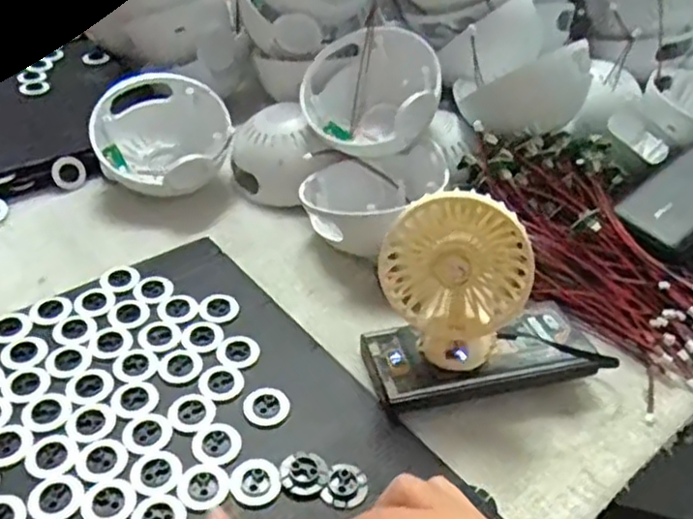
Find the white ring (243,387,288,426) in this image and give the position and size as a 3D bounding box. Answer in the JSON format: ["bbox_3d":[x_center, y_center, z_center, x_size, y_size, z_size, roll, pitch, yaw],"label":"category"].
[{"bbox_3d":[-0.050,0.091,0.439,0.028,0.005,0.030,4,37,-3],"label":"white ring"}]

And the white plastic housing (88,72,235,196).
[{"bbox_3d":[-0.162,-0.107,0.622,0.117,0.069,0.114,0,71,-1],"label":"white plastic housing"}]

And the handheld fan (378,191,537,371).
[{"bbox_3d":[0.065,0.013,0.424,0.085,0.109,0.030,19,42,18],"label":"handheld fan"}]

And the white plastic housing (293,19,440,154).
[{"bbox_3d":[0.018,-0.138,0.593,0.112,0.091,0.106,0,39,-4],"label":"white plastic housing"}]

